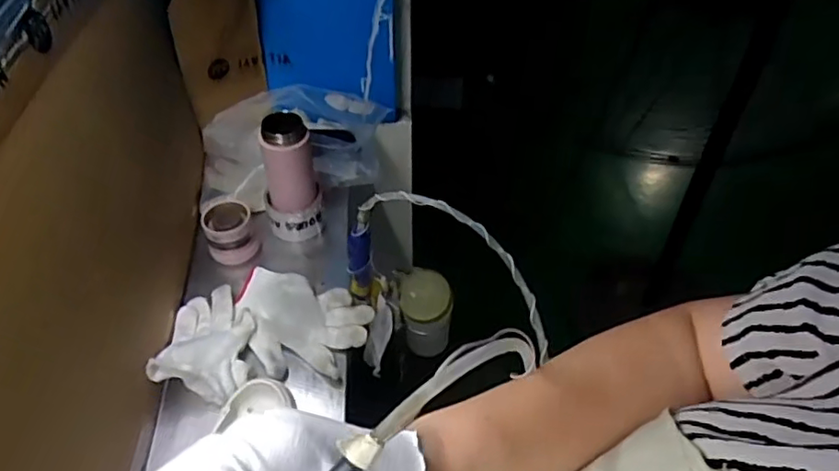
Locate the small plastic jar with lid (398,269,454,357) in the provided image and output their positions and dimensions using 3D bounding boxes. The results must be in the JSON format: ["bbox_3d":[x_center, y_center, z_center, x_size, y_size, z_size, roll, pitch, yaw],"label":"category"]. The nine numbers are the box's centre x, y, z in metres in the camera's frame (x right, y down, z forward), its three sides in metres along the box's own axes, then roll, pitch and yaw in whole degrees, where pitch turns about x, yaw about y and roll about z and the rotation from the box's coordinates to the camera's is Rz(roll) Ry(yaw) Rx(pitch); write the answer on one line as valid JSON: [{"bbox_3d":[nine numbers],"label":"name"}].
[{"bbox_3d":[0.008,0.111,0.881,0.071,0.117,0.089,2,46,-1],"label":"small plastic jar with lid"}]

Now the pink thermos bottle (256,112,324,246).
[{"bbox_3d":[-0.176,-0.076,0.827,0.076,0.174,0.061,-10,43,-11],"label":"pink thermos bottle"}]

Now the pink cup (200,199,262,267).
[{"bbox_3d":[-0.266,-0.006,0.846,0.065,0.069,0.062,0,42,0],"label":"pink cup"}]

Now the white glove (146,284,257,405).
[{"bbox_3d":[-0.251,0.114,0.719,0.099,0.044,0.157,-4,42,-4],"label":"white glove"}]

